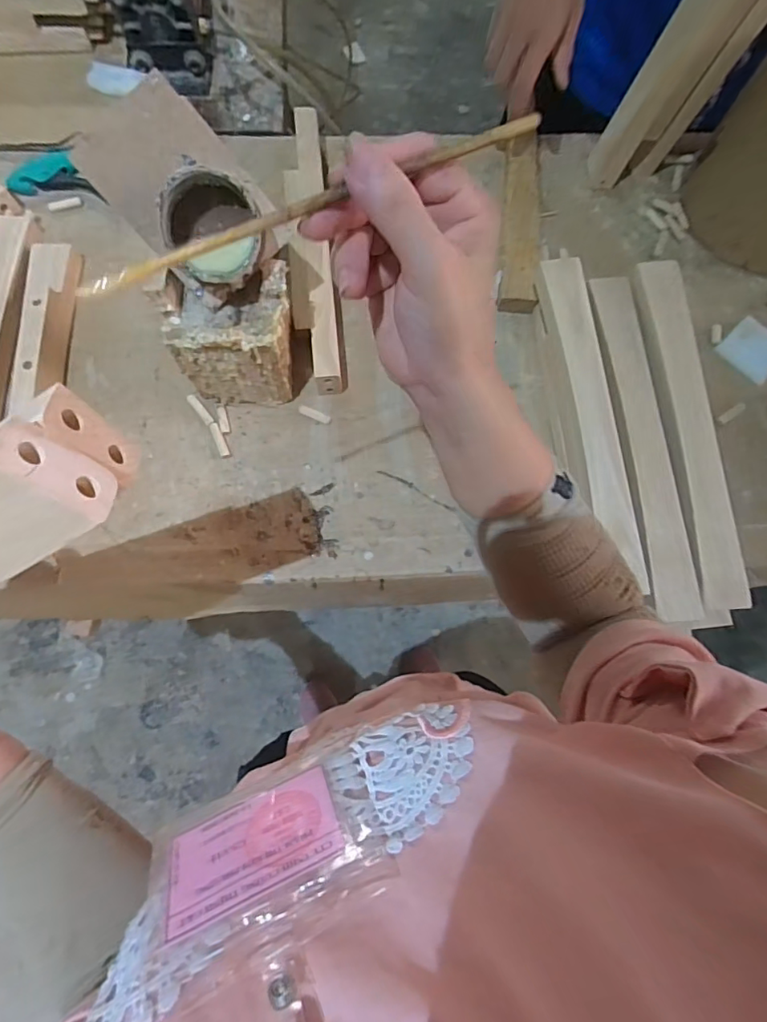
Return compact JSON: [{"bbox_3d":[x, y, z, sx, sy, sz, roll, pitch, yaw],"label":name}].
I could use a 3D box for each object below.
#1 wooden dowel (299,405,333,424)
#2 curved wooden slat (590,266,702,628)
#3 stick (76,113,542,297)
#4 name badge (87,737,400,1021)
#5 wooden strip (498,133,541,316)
[{"bbox_3d":[-0.080,-0.112,0.606,0.039,0.006,0.011,22,77,5],"label":"wooden dowel"},{"bbox_3d":[0.274,-0.081,0.545,0.048,0.011,0.376,-5,76,-2],"label":"curved wooden slat"},{"bbox_3d":[-0.020,-0.126,0.208,0.182,0.006,0.006,-23,77,-4],"label":"stick"},{"bbox_3d":[-0.059,0.157,0.231,0.117,0.079,0.008,-22,117,-14],"label":"name badge"},{"bbox_3d":[0.177,-0.372,0.662,0.047,0.022,0.262,5,76,1],"label":"wooden strip"}]

